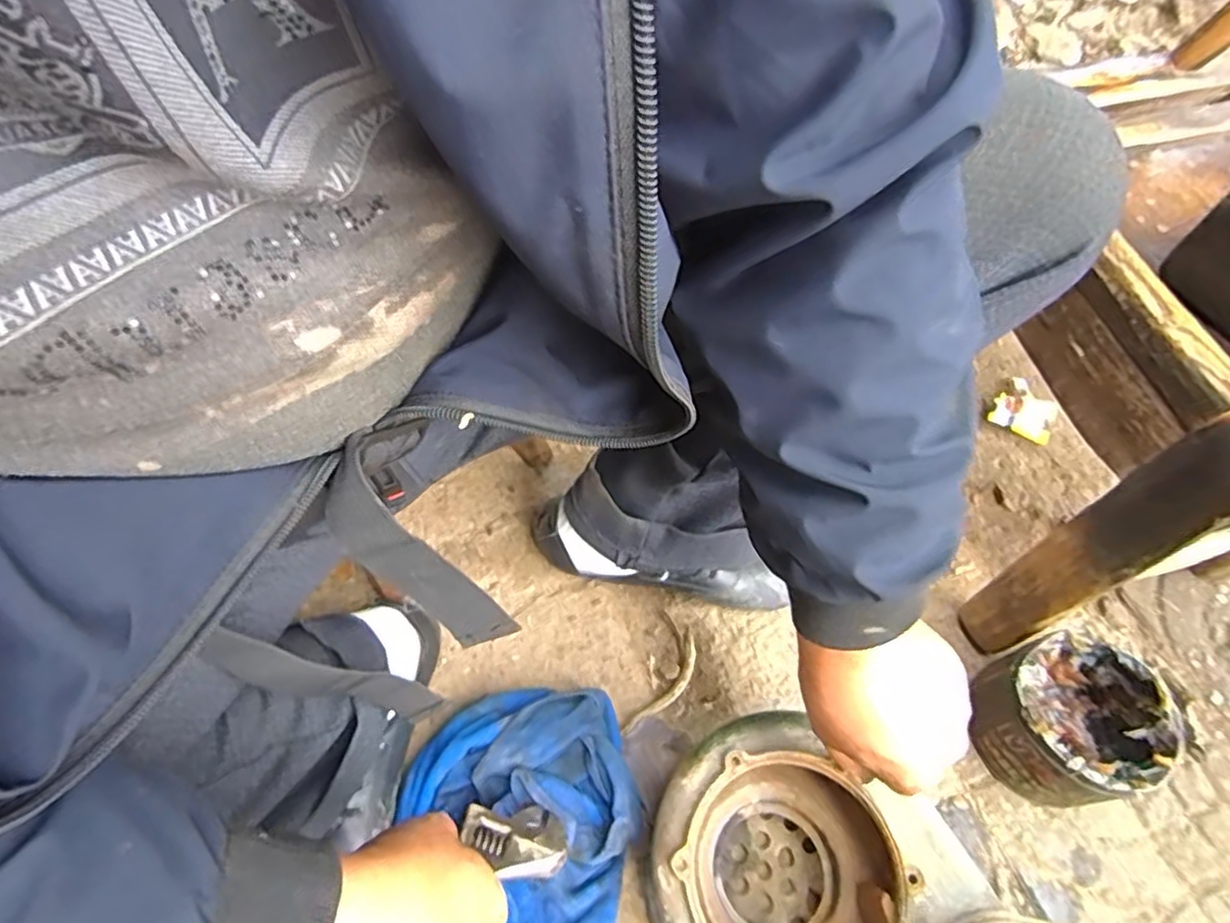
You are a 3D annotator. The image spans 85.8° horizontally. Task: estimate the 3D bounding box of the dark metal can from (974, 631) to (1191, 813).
[{"bbox_3d":[0.374,0.214,0.554,0.115,0.094,0.113,1,59,-1],"label":"dark metal can"}]

